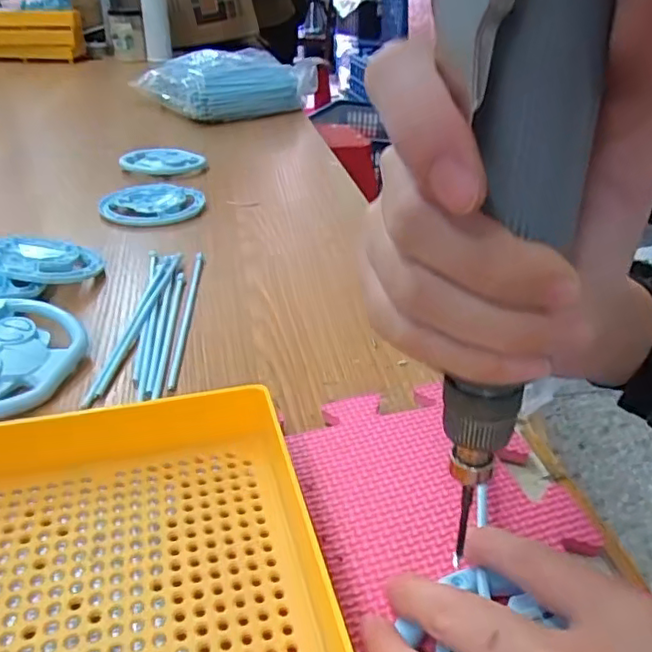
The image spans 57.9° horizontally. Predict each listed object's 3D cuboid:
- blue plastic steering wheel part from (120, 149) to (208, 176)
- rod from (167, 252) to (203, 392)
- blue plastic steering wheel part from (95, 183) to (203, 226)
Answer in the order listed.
[{"bbox_3d":[-0.200,-0.204,0.727,0.099,0.009,0.083,-8,32,-17],"label":"blue plastic steering wheel part"},{"bbox_3d":[-0.100,-0.011,0.428,0.008,0.008,0.187,-1,30,-6],"label":"rod"},{"bbox_3d":[-0.177,-0.127,0.607,0.094,0.011,0.103,2,30,-1],"label":"blue plastic steering wheel part"}]

